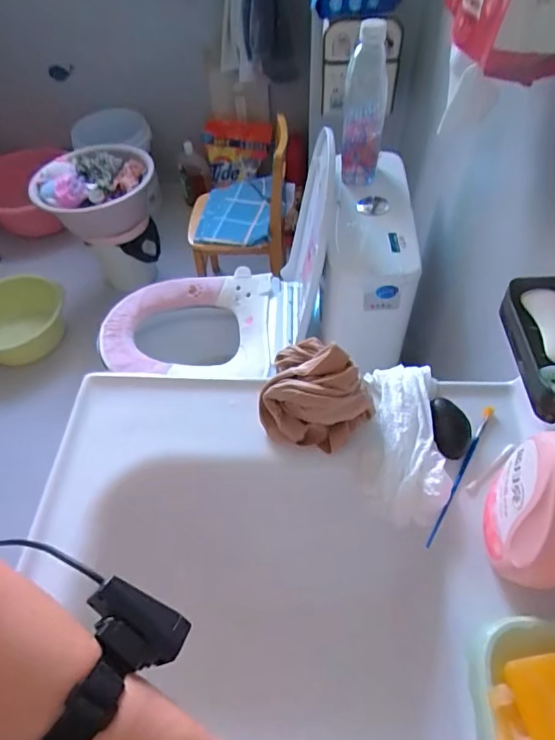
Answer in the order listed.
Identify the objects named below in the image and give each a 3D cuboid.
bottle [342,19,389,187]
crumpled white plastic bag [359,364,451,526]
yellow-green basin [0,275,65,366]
[{"bbox_3d":[0.149,-0.450,0.806,0.071,0.241,0.078,6,54,7],"label":"bottle"},{"bbox_3d":[0.121,0.060,0.470,0.078,0.036,0.174,3,54,5],"label":"crumpled white plastic bag"},{"bbox_3d":[-0.945,-0.170,1.690,0.344,0.166,0.286,-4,53,0],"label":"yellow-green basin"}]

